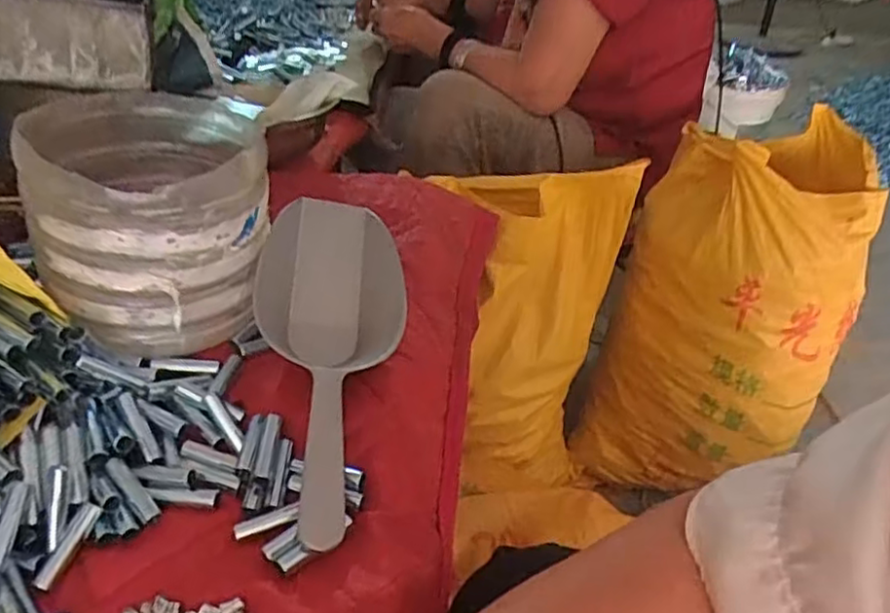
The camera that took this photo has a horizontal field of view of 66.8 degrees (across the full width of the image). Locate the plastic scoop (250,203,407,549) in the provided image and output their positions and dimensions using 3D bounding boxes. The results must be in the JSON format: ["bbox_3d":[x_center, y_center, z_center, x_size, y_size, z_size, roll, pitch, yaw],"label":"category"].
[{"bbox_3d":[-0.093,0.024,0.474,0.107,0.068,0.279,5,37,2],"label":"plastic scoop"}]

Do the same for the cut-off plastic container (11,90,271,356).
[{"bbox_3d":[-0.206,-0.058,0.491,0.149,0.139,0.154,-11,39,-18],"label":"cut-off plastic container"}]

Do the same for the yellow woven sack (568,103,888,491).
[{"bbox_3d":[0.395,0.004,0.963,0.280,0.469,0.295,15,38,15],"label":"yellow woven sack"}]

